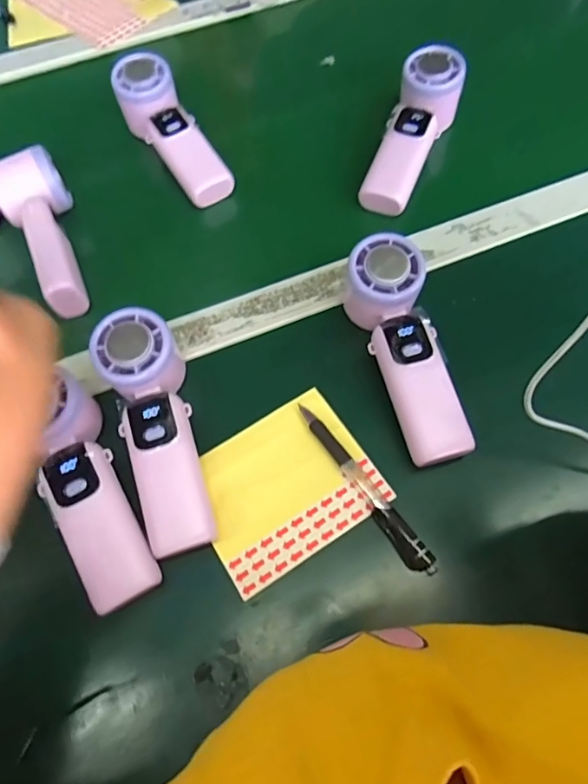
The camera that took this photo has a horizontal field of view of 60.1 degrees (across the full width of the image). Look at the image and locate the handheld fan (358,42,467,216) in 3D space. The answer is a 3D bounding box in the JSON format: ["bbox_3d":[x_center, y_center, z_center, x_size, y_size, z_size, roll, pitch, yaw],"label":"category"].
[{"bbox_3d":[0.112,-0.242,0.465,0.056,0.048,0.166,17,66,11],"label":"handheld fan"}]

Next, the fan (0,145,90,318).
[{"bbox_3d":[-0.209,-0.136,0.430,0.057,0.051,0.144,-26,65,-9],"label":"fan"}]

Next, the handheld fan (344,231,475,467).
[{"bbox_3d":[0.079,-0.030,0.370,0.056,0.050,0.167,-15,78,-4],"label":"handheld fan"}]

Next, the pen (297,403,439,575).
[{"bbox_3d":[0.047,0.062,0.345,0.014,0.011,0.138,-32,67,-12],"label":"pen"}]

